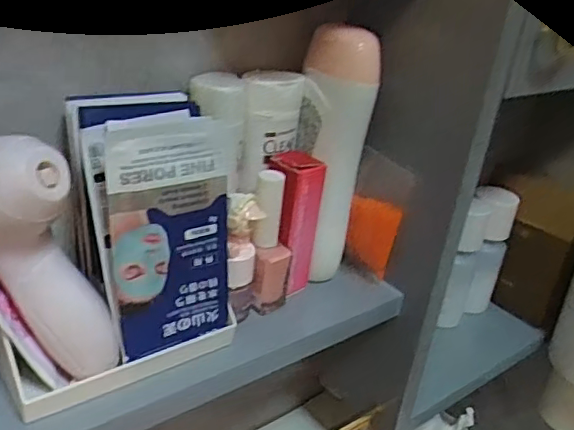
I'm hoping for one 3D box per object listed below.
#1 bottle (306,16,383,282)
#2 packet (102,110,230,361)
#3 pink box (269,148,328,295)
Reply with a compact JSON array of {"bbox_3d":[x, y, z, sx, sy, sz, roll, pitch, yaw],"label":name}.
[{"bbox_3d":[0.030,-0.037,0.375,0.041,0.159,0.033,0,27,-16],"label":"bottle"},{"bbox_3d":[-0.061,0.011,0.299,0.061,0.119,0.014,-12,26,-31],"label":"packet"},{"bbox_3d":[0.001,0.005,0.373,0.028,0.088,0.030,24,31,30],"label":"pink box"}]

